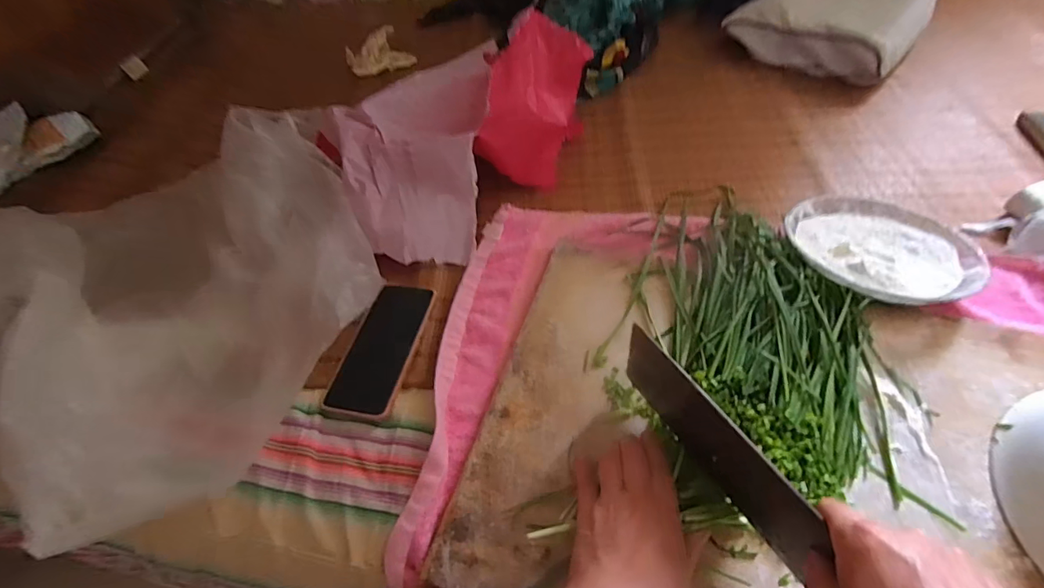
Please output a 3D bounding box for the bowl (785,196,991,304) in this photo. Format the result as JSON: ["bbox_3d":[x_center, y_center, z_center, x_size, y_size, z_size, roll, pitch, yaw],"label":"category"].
[{"bbox_3d":[0.387,-0.046,0.512,0.167,0.057,0.175,-2,53,2],"label":"bowl"}]

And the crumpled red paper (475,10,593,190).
[{"bbox_3d":[0.020,-0.275,0.667,0.107,0.134,0.246,14,55,14],"label":"crumpled red paper"}]

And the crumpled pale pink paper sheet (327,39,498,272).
[{"bbox_3d":[-0.142,-0.213,0.652,0.192,0.101,0.364,-4,53,1],"label":"crumpled pale pink paper sheet"}]

